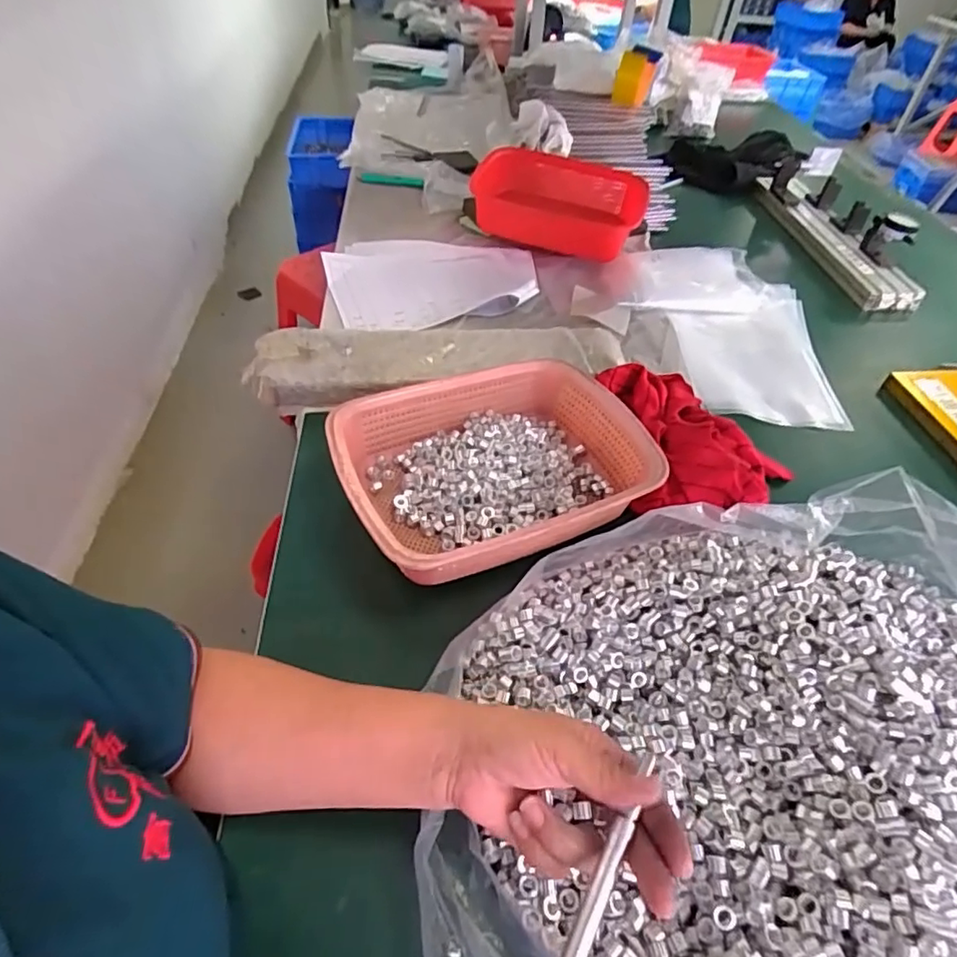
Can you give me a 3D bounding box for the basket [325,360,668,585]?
[{"bbox_3d":[0.015,-0.014,0.575,0.292,0.078,0.214,-18,51,-20],"label":"basket"}]

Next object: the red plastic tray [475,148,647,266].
[{"bbox_3d":[0.139,-0.500,1.032,0.314,0.079,0.221,11,47,5],"label":"red plastic tray"}]

